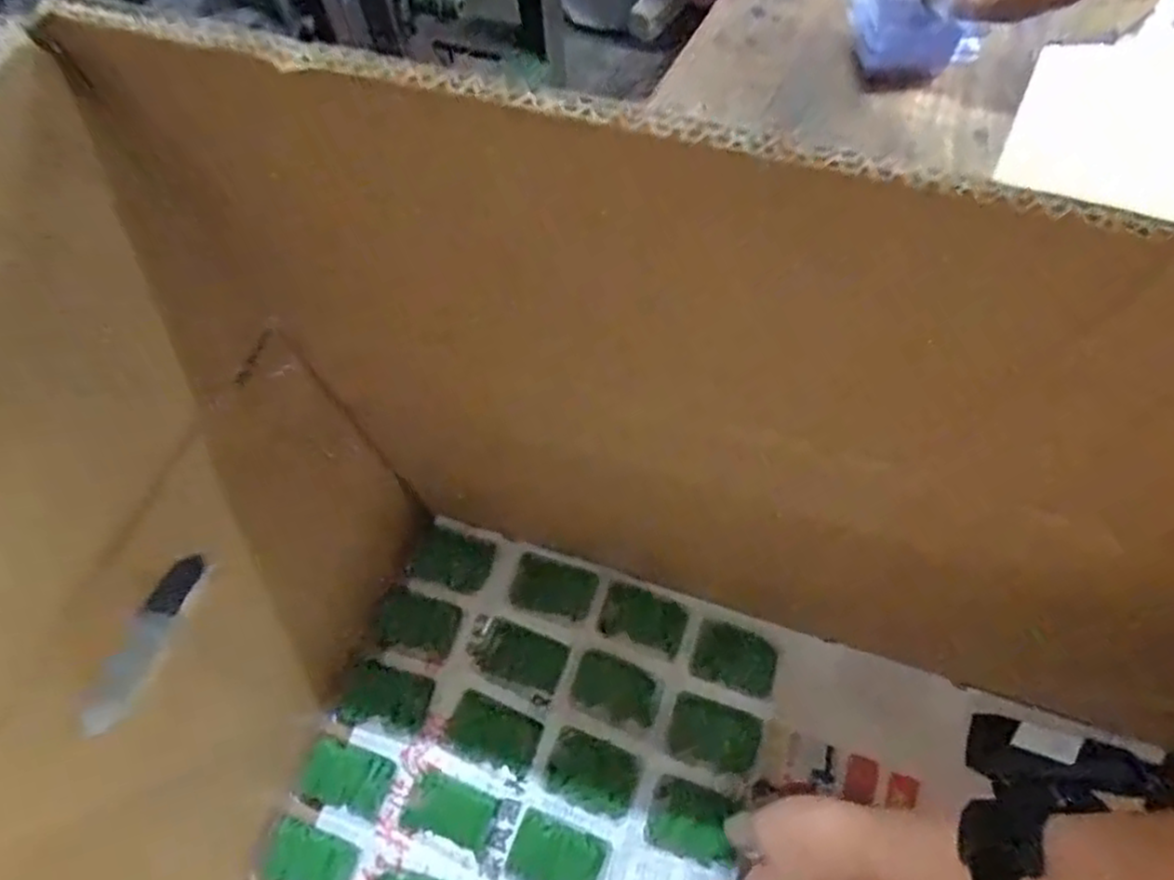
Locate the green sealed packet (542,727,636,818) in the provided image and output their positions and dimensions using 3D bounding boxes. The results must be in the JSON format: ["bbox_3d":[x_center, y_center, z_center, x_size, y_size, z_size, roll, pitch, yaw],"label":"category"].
[{"bbox_3d":[0.001,0.237,0.510,0.064,0.005,0.046,20,69,12],"label":"green sealed packet"}]

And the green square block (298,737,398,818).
[{"bbox_3d":[-0.172,0.241,0.513,0.061,0.006,0.042,13,67,9],"label":"green square block"}]

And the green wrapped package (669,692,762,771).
[{"bbox_3d":[0.093,0.214,0.520,0.062,0.007,0.044,15,68,10],"label":"green wrapped package"}]

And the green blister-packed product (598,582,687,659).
[{"bbox_3d":[0.043,0.136,0.546,0.062,0.006,0.039,16,68,10],"label":"green blister-packed product"}]

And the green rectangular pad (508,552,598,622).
[{"bbox_3d":[-0.026,0.116,0.556,0.063,0.008,0.042,14,68,9],"label":"green rectangular pad"}]

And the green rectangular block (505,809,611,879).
[{"bbox_3d":[-0.020,0.285,0.488,0.063,0.004,0.042,19,69,11],"label":"green rectangular block"}]

